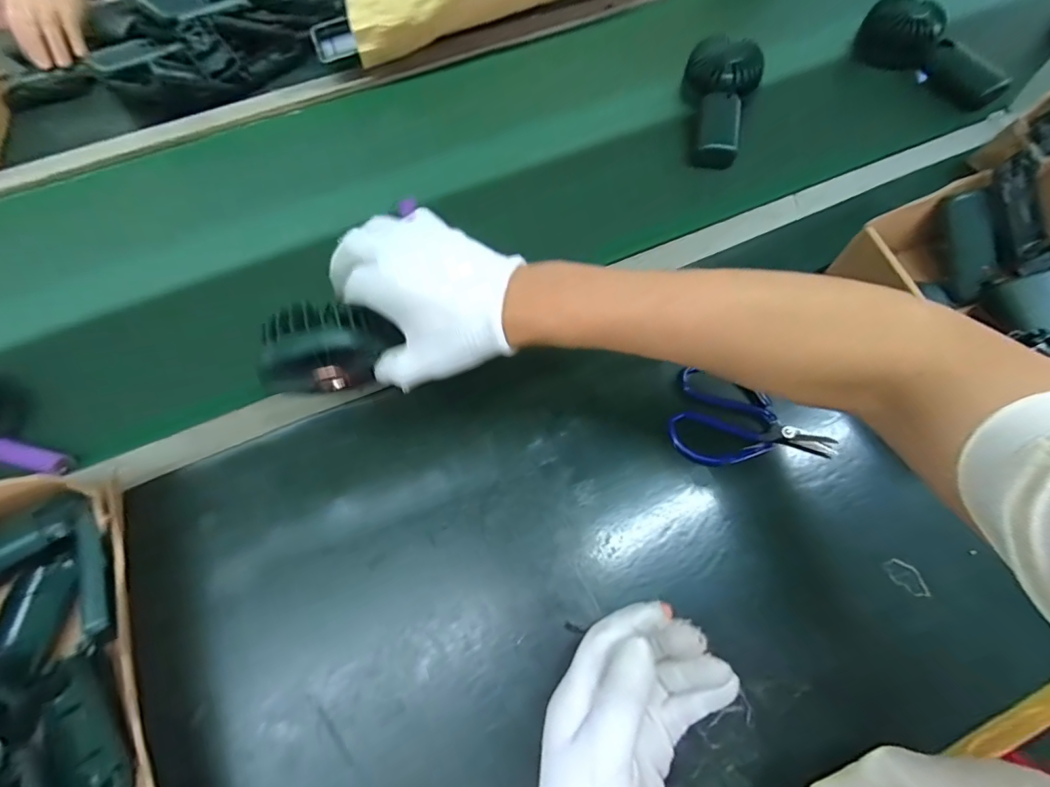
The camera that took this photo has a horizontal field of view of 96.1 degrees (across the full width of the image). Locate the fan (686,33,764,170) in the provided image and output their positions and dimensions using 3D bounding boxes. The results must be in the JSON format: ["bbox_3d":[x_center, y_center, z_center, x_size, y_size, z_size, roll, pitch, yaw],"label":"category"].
[{"bbox_3d":[0.223,-0.329,0.524,0.073,0.044,0.155,7,83,0],"label":"fan"}]

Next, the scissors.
[{"bbox_3d":[0.184,0.028,0.382,0.125,0.017,0.073,12,64,8],"label":"scissors"}]

